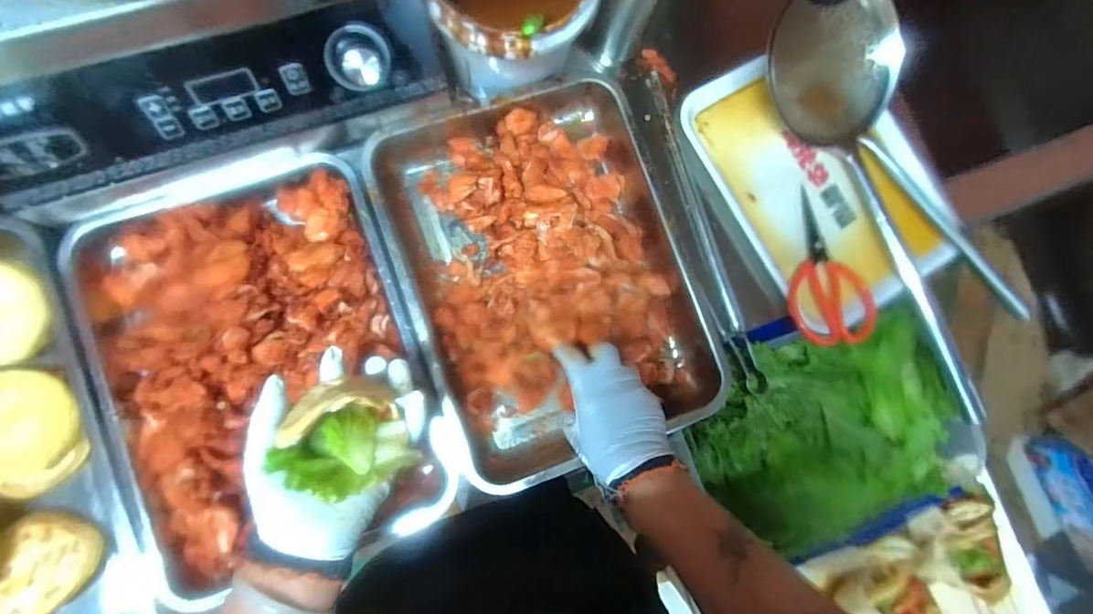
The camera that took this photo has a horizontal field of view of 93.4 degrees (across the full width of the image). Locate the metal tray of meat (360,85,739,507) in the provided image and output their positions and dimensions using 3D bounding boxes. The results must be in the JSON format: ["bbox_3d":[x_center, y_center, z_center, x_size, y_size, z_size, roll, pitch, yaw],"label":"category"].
[{"bbox_3d":[0.015,-0.038,0.577,0.324,0.076,0.404,-18,91,-9],"label":"metal tray of meat"}]

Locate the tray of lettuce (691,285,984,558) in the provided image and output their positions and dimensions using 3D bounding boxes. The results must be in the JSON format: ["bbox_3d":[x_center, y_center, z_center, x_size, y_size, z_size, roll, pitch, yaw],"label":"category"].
[{"bbox_3d":[0.370,0.143,0.649,0.345,0.100,0.265,-14,85,-8],"label":"tray of lettuce"}]

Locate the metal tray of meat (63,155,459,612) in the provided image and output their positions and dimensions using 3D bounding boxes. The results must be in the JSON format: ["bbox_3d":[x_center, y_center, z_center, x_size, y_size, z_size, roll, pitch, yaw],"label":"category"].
[{"bbox_3d":[-0.290,0.059,0.531,0.308,0.084,0.406,-18,85,-8],"label":"metal tray of meat"}]

